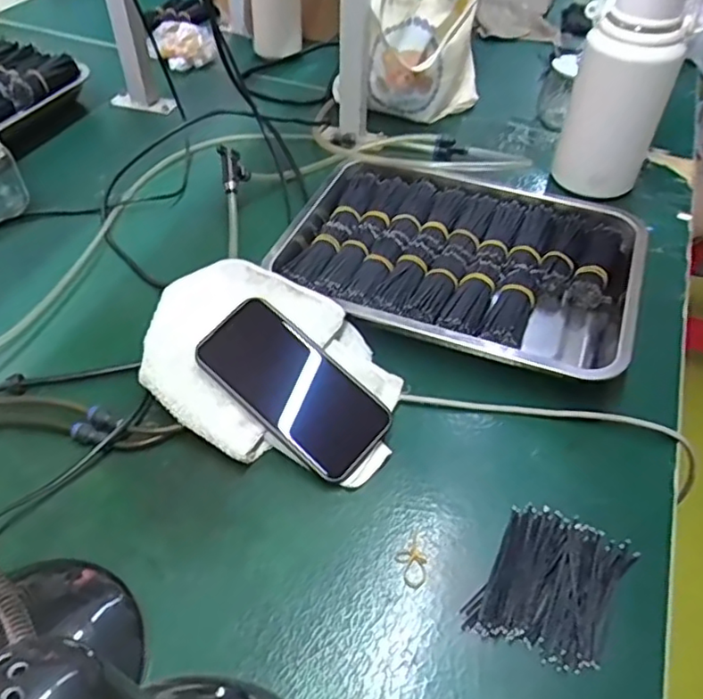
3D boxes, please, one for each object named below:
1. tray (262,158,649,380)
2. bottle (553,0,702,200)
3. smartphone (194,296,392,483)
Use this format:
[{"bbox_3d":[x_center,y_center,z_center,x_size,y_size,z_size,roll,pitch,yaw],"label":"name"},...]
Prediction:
[{"bbox_3d":[0.113,-0.105,0.645,0.347,0.054,0.275,17,51,14],"label":"tray"},{"bbox_3d":[0.317,-0.327,0.705,0.102,0.278,0.142,18,49,15],"label":"bottle"},{"bbox_3d":[-0.048,0.031,0.512,0.161,0.012,0.078,41,72,8],"label":"smartphone"}]

